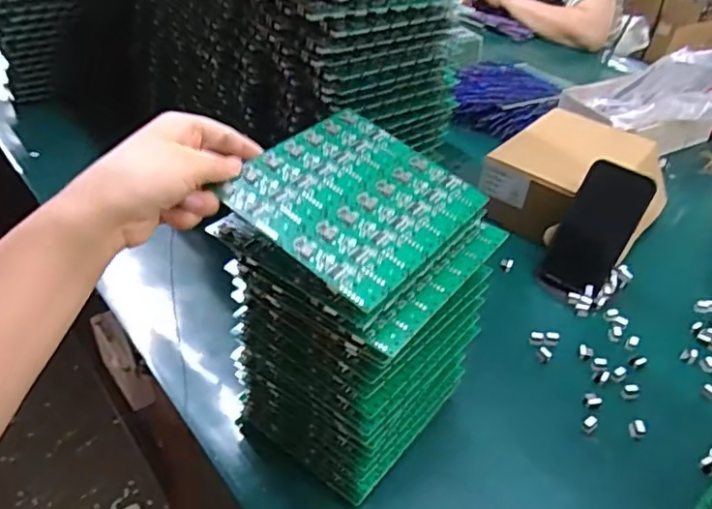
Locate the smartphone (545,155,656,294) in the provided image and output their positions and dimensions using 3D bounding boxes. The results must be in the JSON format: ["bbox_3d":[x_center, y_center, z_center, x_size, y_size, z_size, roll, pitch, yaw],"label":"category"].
[{"bbox_3d":[0.276,-0.029,0.670,0.075,0.148,0.010,28,11,25],"label":"smartphone"}]

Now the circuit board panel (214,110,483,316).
[{"bbox_3d":[0.001,-0.042,0.403,0.134,0.004,0.145,37,50,17],"label":"circuit board panel"}]

